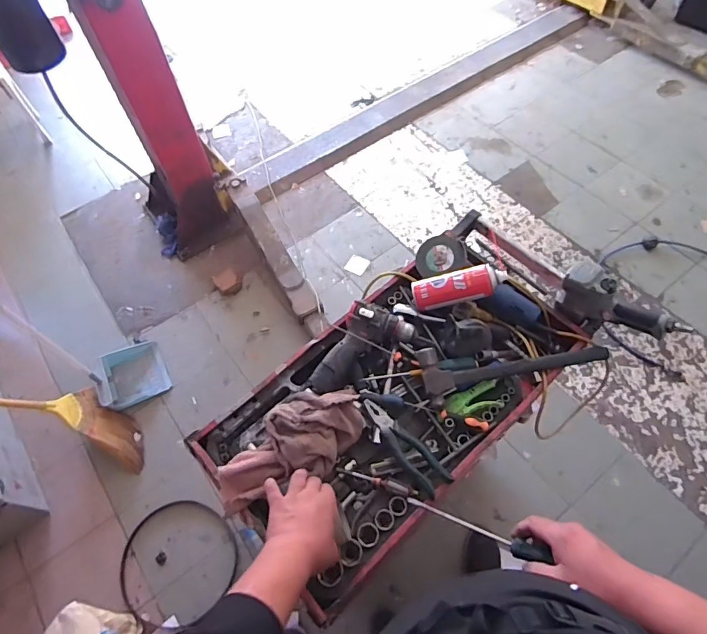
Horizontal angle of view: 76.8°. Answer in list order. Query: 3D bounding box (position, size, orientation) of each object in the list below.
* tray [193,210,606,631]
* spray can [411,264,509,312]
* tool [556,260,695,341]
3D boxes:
[{"bbox_3d":[0.118,0.111,0.856,0.780,0.120,0.381,-39,65,-18],"label":"tray"},{"bbox_3d":[0.213,-0.062,0.901,0.187,0.055,0.060,-13,61,14],"label":"spray can"},{"bbox_3d":[0.489,-0.006,0.848,0.065,0.127,0.207,-41,66,-19],"label":"tool"}]

